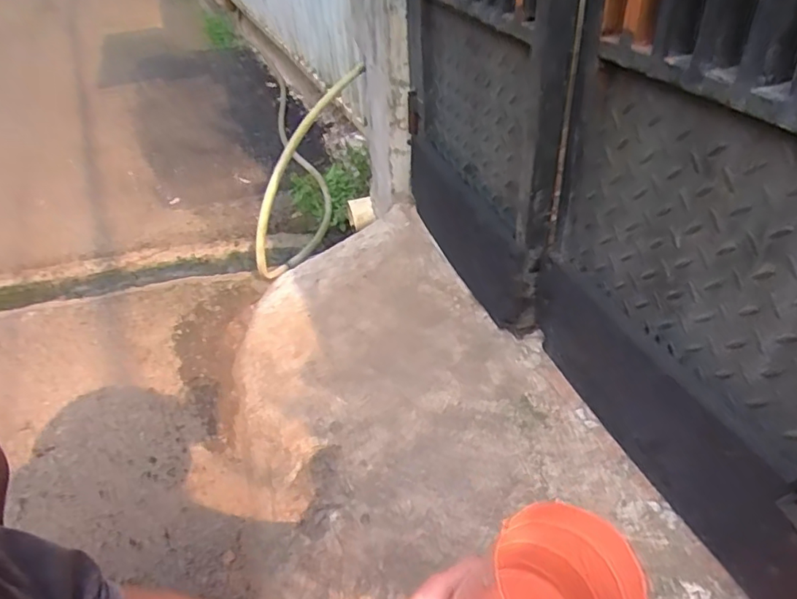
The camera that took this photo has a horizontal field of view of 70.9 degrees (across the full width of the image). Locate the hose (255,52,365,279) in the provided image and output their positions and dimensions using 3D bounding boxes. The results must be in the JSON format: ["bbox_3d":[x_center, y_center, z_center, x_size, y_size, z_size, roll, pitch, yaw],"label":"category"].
[{"bbox_3d":[-0.202,-0.336,1.390,0.240,0.377,0.543,-2,37,2],"label":"hose"}]

